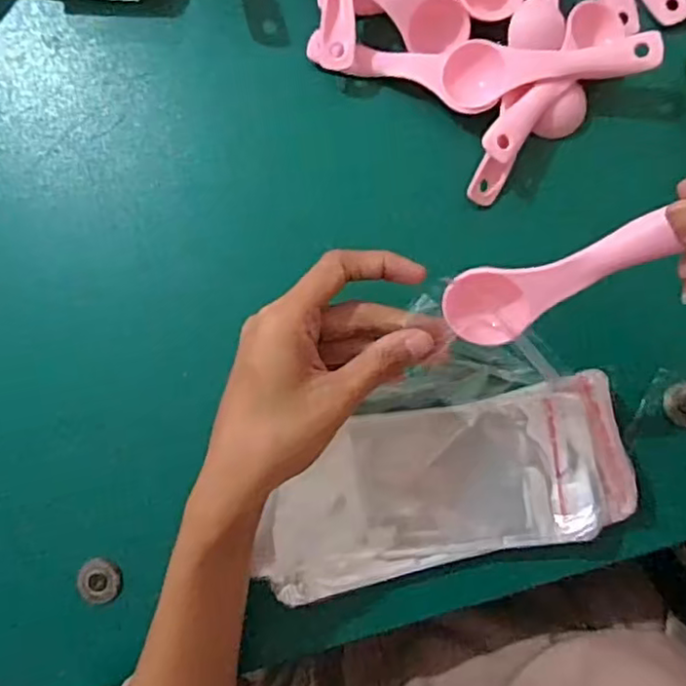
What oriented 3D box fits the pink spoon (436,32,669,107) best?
[{"bbox_3d":[0.112,-0.154,0.358,0.109,0.031,0.034,-8,86,2],"label":"pink spoon"}]

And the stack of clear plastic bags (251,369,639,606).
[{"bbox_3d":[0.050,0.077,0.345,0.196,0.023,0.079,-15,86,2],"label":"stack of clear plastic bags"}]

